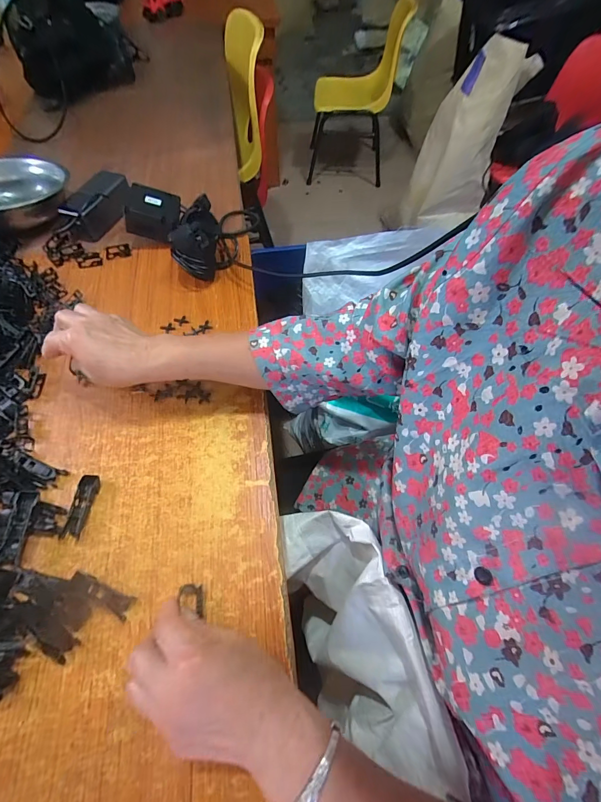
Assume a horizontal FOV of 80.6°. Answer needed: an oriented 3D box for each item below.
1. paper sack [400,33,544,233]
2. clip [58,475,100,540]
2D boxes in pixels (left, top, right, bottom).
[{"bbox_3d":[0.542,-0.865,1.213,0.266,0.491,0.199,16,60,9],"label":"paper sack"},{"bbox_3d":[-0.236,0.112,0.381,0.019,0.010,0.066,5,59,4],"label":"clip"}]

